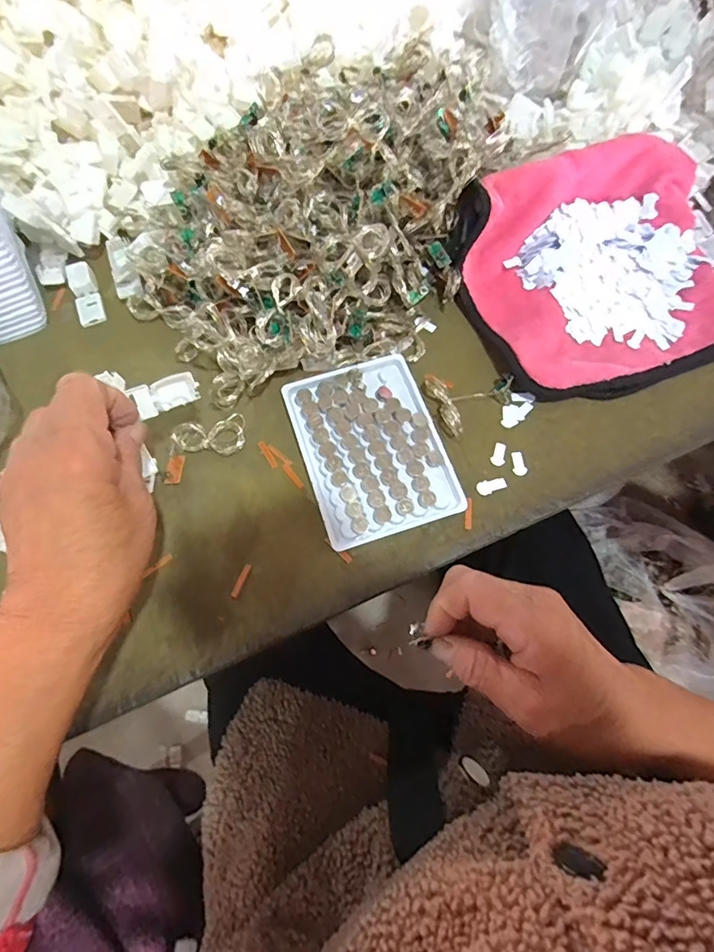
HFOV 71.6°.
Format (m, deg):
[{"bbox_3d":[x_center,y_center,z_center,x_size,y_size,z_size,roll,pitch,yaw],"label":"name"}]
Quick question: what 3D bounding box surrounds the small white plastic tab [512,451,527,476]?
[{"bbox_3d":[0.113,-0.009,0.345,0.009,0.004,0.018,-8,69,-3],"label":"small white plastic tab"}]

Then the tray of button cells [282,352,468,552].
[{"bbox_3d":[0.009,-0.023,0.343,0.094,0.007,0.129,-18,70,-7],"label":"tray of button cells"}]

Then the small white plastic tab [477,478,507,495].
[{"bbox_3d":[0.092,0.006,0.339,0.020,0.004,0.010,-16,70,-6],"label":"small white plastic tab"}]

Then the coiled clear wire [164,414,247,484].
[{"bbox_3d":[-0.109,-0.024,0.345,0.065,0.007,0.035,-31,72,-11],"label":"coiled clear wire"}]

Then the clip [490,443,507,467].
[{"bbox_3d":[0.101,-0.015,0.348,0.010,0.004,0.017,20,70,8],"label":"clip"}]

